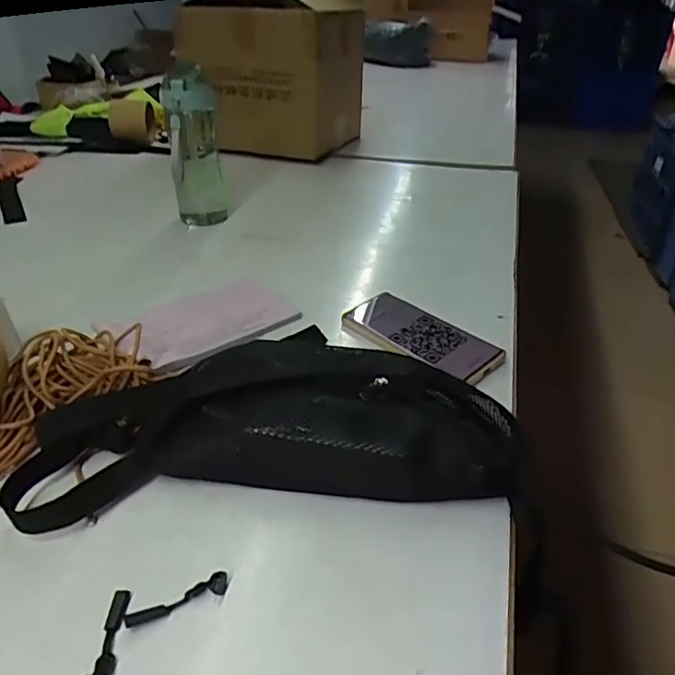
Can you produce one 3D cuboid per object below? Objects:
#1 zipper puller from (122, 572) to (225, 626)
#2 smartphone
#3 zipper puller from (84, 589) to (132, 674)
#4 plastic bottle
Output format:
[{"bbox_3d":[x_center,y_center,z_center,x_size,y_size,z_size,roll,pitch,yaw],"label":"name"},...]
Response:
[{"bbox_3d":[-0.099,0.163,0.338,0.063,0.005,0.011,-16,39,-23],"label":"zipper puller"},{"bbox_3d":[0.084,-0.003,0.578,0.070,0.013,0.170,-29,45,-35],"label":"smartphone"},{"bbox_3d":[-0.133,0.176,0.317,0.014,0.006,0.061,2,35,1],"label":"zipper puller"},{"bbox_3d":[-0.203,-0.264,0.783,0.069,0.219,0.065,-6,36,-10],"label":"plastic bottle"}]

